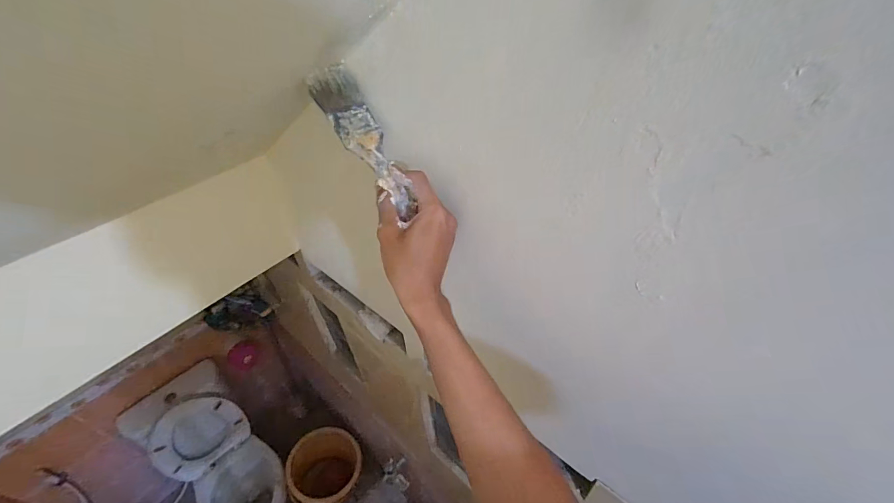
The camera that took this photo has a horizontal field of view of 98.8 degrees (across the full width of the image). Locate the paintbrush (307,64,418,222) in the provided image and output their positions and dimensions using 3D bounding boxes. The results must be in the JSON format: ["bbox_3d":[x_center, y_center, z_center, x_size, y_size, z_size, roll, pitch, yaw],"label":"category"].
[{"bbox_3d":[-0.079,-0.110,0.389,0.047,0.013,0.169,-33,95,-27],"label":"paintbrush"}]

